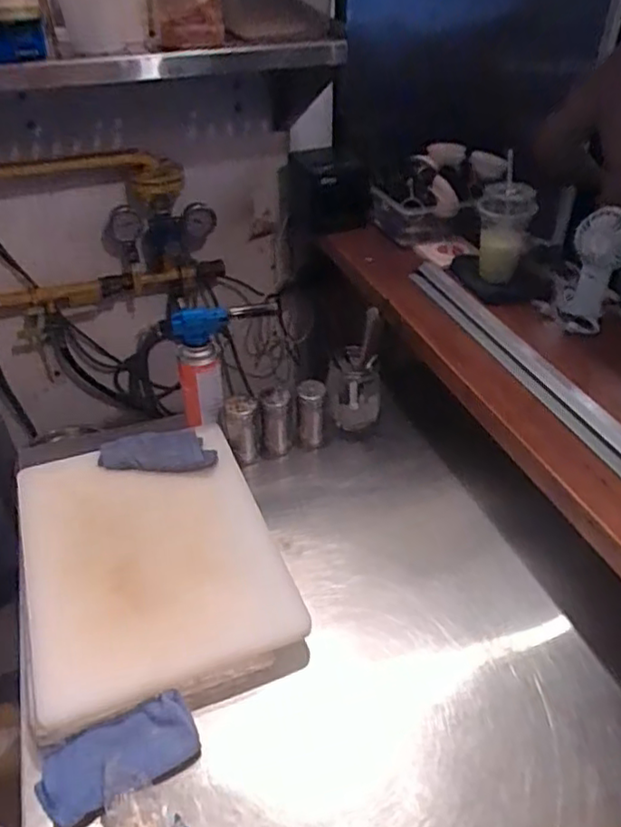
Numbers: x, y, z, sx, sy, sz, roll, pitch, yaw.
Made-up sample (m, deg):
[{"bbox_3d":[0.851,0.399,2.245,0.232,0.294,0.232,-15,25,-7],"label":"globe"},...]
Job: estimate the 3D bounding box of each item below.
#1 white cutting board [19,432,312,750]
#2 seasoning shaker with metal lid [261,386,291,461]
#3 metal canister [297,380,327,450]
[{"bbox_3d":[-0.203,0.174,0.814,0.298,0.021,0.370,-13,44,-18],"label":"white cutting board"},{"bbox_3d":[-0.055,0.018,1.003,0.050,0.111,0.044,-6,39,-6],"label":"seasoning shaker with metal lid"},{"bbox_3d":[0.002,0.005,1.028,0.044,0.114,0.040,2,38,4],"label":"metal canister"}]

